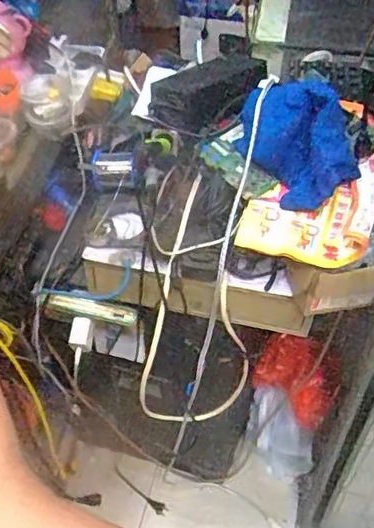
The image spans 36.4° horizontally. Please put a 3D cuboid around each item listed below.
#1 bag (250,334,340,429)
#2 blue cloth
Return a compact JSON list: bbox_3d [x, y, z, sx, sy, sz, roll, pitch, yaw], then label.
[{"bbox_3d":[0.204,0.210,1.056,0.154,0.147,0.071,34,57,28],"label":"bag"},{"bbox_3d":[0.138,-0.159,0.714,0.127,0.042,0.171,-42,75,18],"label":"blue cloth"}]

